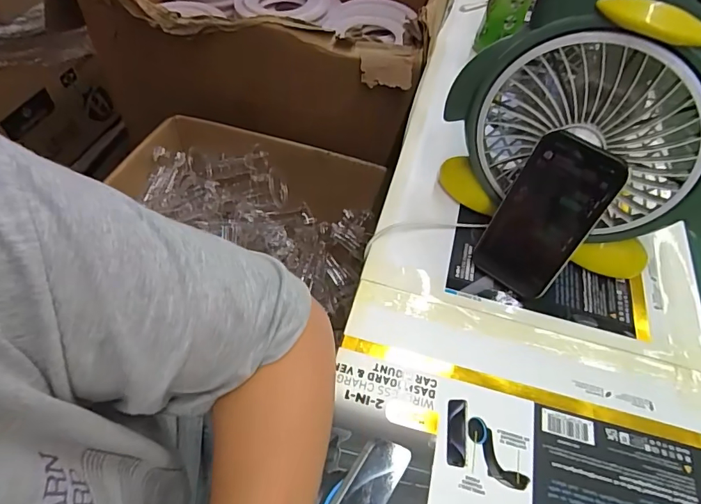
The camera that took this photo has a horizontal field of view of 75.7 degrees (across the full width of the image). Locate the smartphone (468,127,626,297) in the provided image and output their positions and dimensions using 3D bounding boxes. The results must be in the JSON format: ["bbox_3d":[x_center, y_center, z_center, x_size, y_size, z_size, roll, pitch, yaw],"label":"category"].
[{"bbox_3d":[0.173,-0.029,0.406,0.074,0.148,0.007,36,39,19],"label":"smartphone"}]

